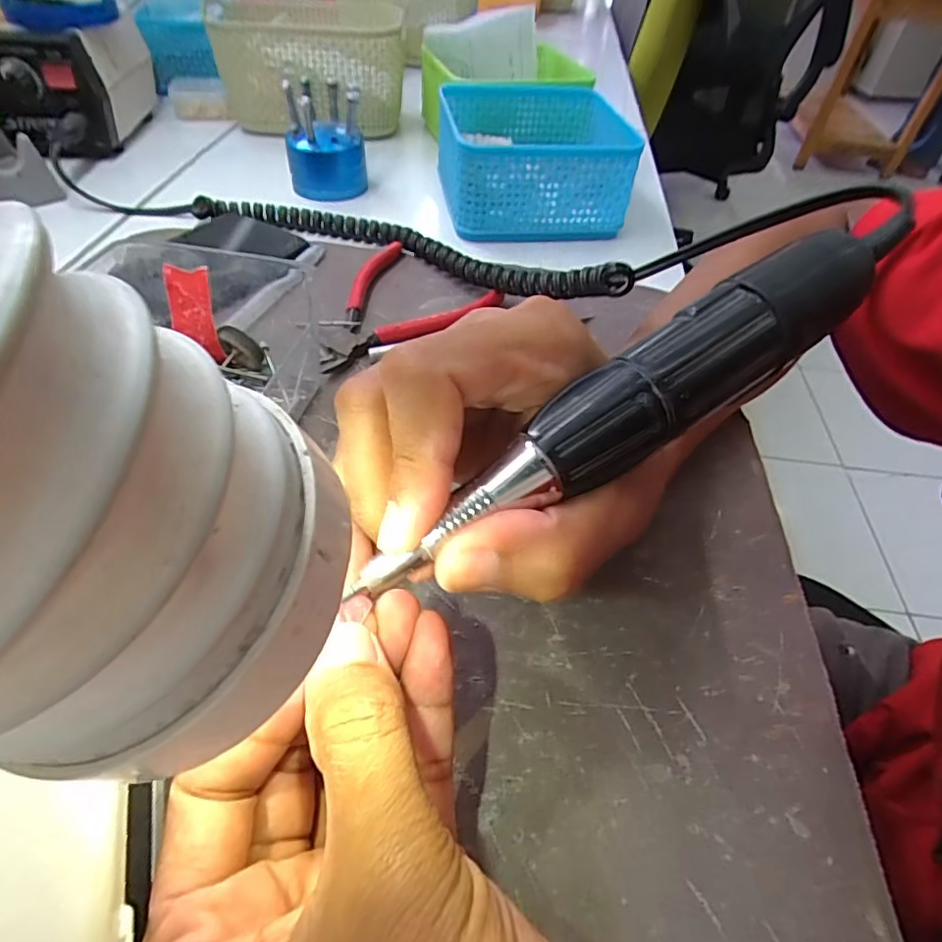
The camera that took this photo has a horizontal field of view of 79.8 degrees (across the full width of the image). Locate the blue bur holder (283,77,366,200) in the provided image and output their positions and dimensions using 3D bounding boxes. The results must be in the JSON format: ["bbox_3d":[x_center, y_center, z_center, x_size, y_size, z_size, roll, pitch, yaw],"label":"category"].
[{"bbox_3d":[-0.111,-0.256,0.430,0.056,0.063,0.063,-4,49,-8],"label":"blue bur holder"}]

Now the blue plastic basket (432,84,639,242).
[{"bbox_3d":[0.044,-0.239,0.429,0.129,0.060,0.141,0,49,-4],"label":"blue plastic basket"}]

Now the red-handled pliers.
[{"bbox_3d":[-0.052,-0.094,0.327,0.090,0.011,0.113,34,55,23],"label":"red-handled pliers"}]

